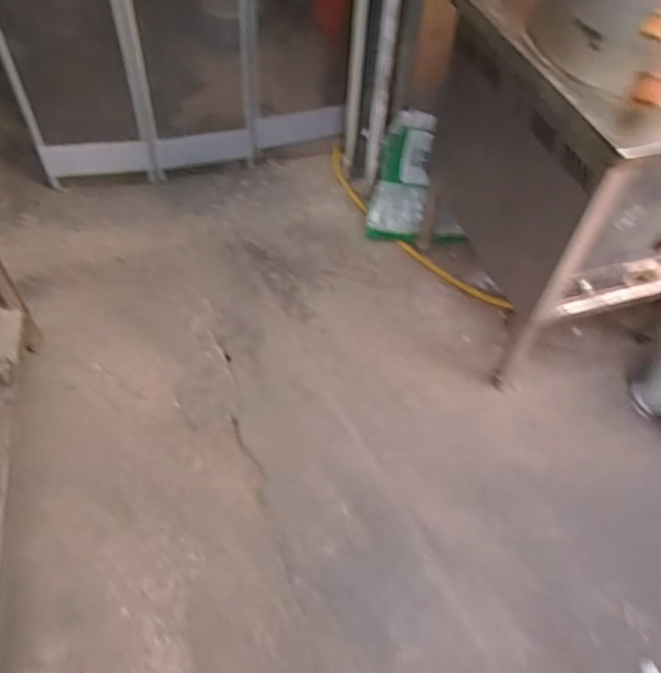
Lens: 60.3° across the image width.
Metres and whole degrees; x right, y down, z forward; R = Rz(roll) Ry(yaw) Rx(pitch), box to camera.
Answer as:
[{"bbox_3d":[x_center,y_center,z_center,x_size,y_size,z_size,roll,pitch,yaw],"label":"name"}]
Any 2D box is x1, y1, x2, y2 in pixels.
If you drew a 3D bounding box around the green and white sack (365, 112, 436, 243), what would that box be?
[{"bbox_3d":[0.230,-0.494,1.780,0.167,0.379,0.113,13,15,9],"label":"green and white sack"}]

